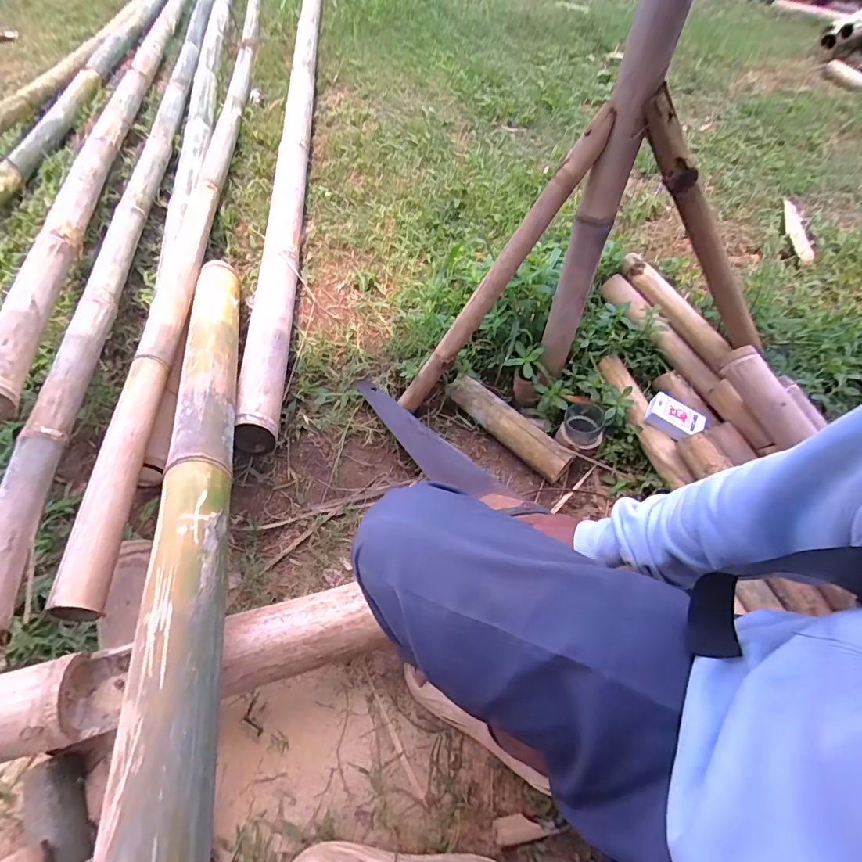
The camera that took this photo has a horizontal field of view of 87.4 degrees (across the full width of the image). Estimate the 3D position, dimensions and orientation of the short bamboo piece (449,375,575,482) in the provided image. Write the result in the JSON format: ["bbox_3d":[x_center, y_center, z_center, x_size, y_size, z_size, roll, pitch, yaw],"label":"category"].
[{"bbox_3d":[0.149,-0.010,0.887,0.053,0.071,0.276,-36,61,-25],"label":"short bamboo piece"}]

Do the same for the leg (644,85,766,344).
[{"bbox_3d":[0.431,-0.287,0.705,0.046,0.500,0.048,-28,45,31],"label":"leg"}]

